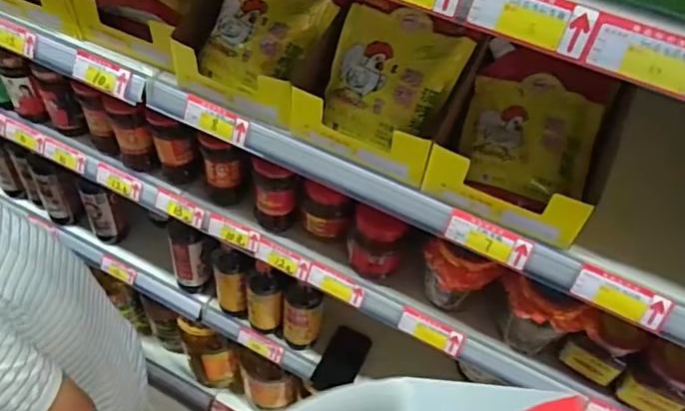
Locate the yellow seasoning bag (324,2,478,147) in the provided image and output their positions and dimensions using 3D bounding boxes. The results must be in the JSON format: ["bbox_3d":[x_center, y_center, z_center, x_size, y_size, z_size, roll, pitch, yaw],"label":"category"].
[{"bbox_3d":[0.050,-0.134,0.609,0.139,0.032,0.131,22,96,16],"label":"yellow seasoning bag"}]

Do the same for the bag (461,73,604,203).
[{"bbox_3d":[0.203,-0.076,0.605,0.139,0.044,0.138,13,79,21],"label":"bag"}]

